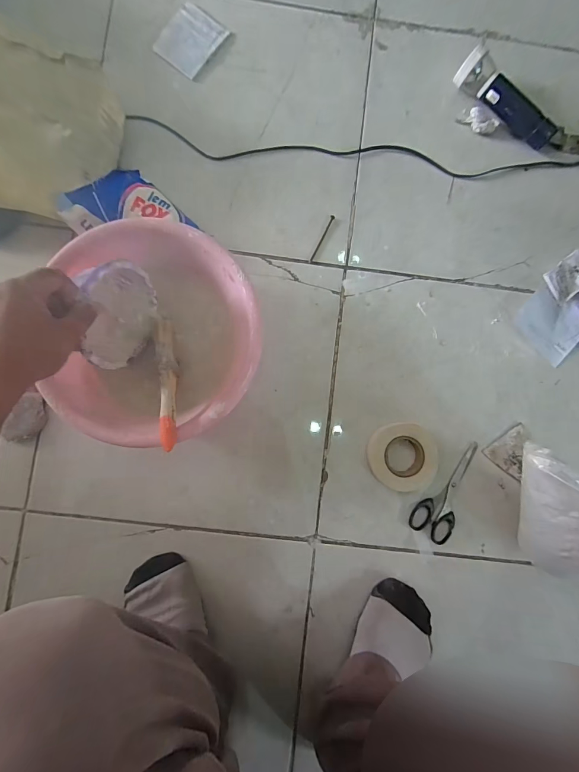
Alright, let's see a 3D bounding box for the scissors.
[{"bbox_3d":[0.239,0.156,0.506,0.064,0.006,0.151,41,86,0],"label":"scissors"}]

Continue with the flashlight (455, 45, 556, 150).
[{"bbox_3d":[0.325,-0.425,0.523,0.175,0.041,0.043,43,86,0],"label":"flashlight"}]

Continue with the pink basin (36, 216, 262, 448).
[{"bbox_3d":[-0.171,-0.063,0.461,0.265,0.085,0.268,5,87,-3],"label":"pink basin"}]

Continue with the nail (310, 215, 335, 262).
[{"bbox_3d":[0.049,-0.223,0.525,0.006,0.004,0.079,26,86,-1],"label":"nail"}]

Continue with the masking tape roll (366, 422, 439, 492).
[{"bbox_3d":[0.162,0.101,0.498,0.094,0.024,0.095,0,87,-3],"label":"masking tape roll"}]

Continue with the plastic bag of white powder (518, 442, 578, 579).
[{"bbox_3d":[0.330,0.167,0.409,0.030,0.114,0.173,-27,116,-24],"label":"plastic bag of white powder"}]

